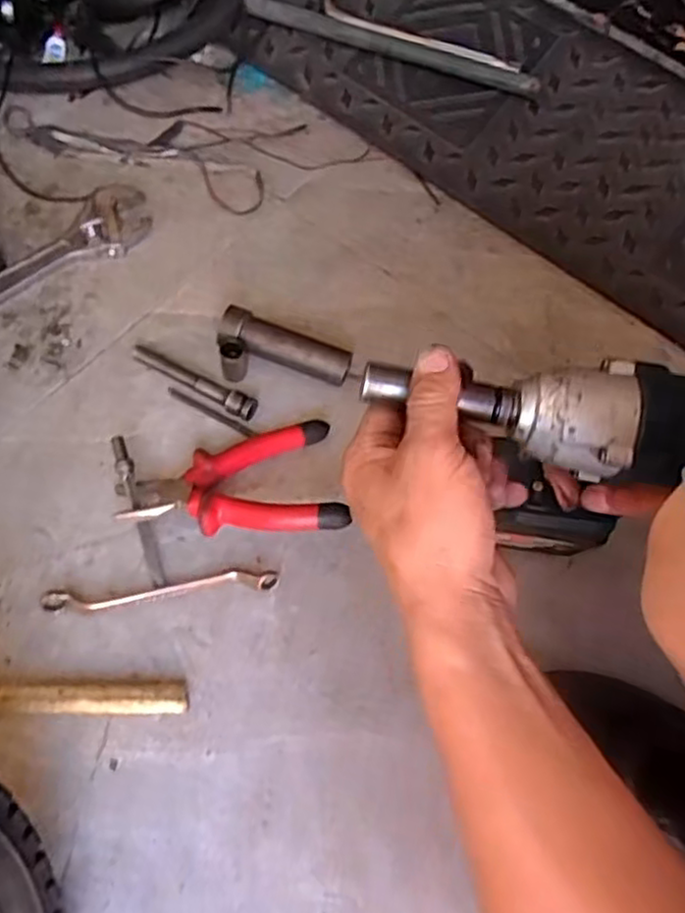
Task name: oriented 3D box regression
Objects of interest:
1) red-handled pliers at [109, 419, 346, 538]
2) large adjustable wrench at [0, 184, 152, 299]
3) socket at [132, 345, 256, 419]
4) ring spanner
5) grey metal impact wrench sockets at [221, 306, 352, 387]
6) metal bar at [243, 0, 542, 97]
[{"bbox_3d":[-0.092,0.017,0.603,0.181,0.027,0.123,-3,44,0],"label":"red-handled pliers"},{"bbox_3d":[-0.314,-0.178,0.695,0.288,0.013,0.073,-38,73,-19],"label":"large adjustable wrench"},{"bbox_3d":[-0.137,-0.069,0.656,0.128,0.015,0.018,28,66,8],"label":"socket"},{"bbox_3d":[-0.145,0.107,0.574,0.182,0.021,0.019,-6,66,-7],"label":"ring spanner"},{"bbox_3d":[-0.057,-0.092,0.663,0.123,0.032,0.059,18,65,4],"label":"grey metal impact wrench sockets"},{"bbox_3d":[0.052,-0.461,0.799,0.341,0.012,0.023,21,96,7],"label":"metal bar"}]

